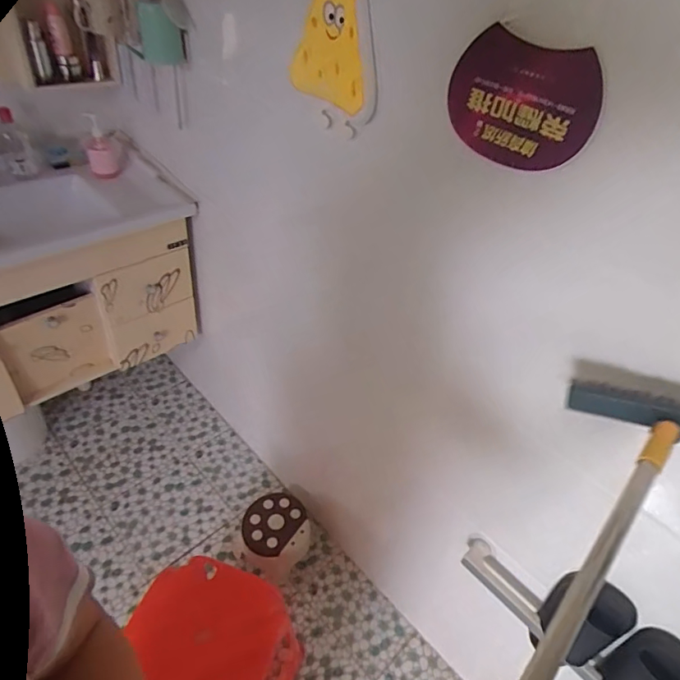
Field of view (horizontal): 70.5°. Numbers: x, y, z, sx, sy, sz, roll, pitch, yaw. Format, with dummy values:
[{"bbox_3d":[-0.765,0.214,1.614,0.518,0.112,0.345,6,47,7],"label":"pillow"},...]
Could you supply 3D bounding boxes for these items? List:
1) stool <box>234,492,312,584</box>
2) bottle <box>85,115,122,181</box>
[{"bbox_3d":[-0.191,0.584,1.426,0.205,0.144,0.198,5,42,-5],"label":"stool"},{"bbox_3d":[-0.642,-0.518,1.294,0.074,0.160,0.085,-16,48,-22],"label":"bottle"}]

